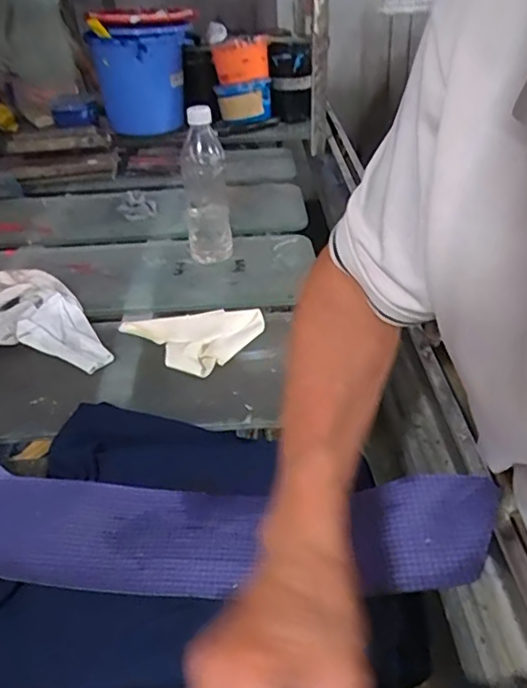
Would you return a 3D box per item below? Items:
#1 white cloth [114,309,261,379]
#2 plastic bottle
[{"bbox_3d":[-0.079,-0.023,0.675,0.140,0.021,0.129,26,46,34],"label":"white cloth"},{"bbox_3d":[-0.080,-0.213,0.781,0.056,0.209,0.060,-9,37,-7],"label":"plastic bottle"}]

